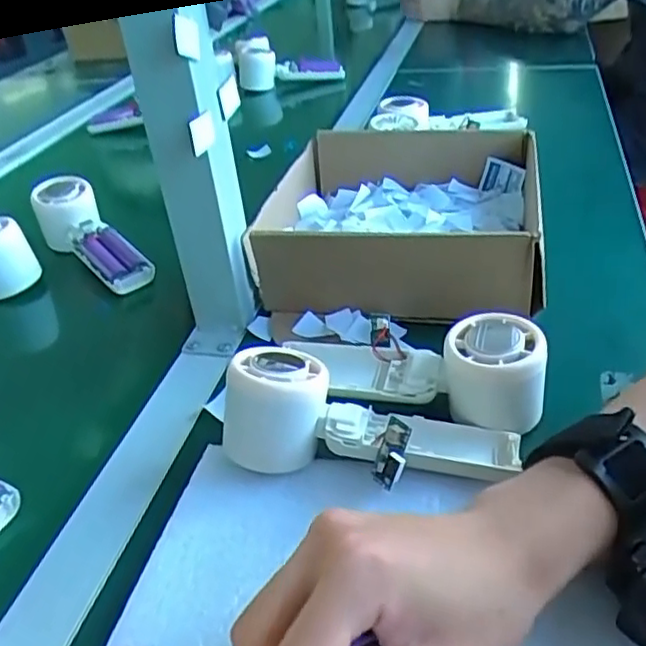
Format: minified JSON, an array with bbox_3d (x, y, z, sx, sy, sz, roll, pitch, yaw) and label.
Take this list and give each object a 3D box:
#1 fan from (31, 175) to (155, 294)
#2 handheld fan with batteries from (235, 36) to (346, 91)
[{"bbox_3d":[-0.214,-0.076,0.623,0.049,0.051,0.170,-32,55,-29],"label":"fan"},{"bbox_3d":[-0.053,-0.431,1.088,0.171,0.056,0.098,-3,37,6],"label":"handheld fan with batteries"}]

